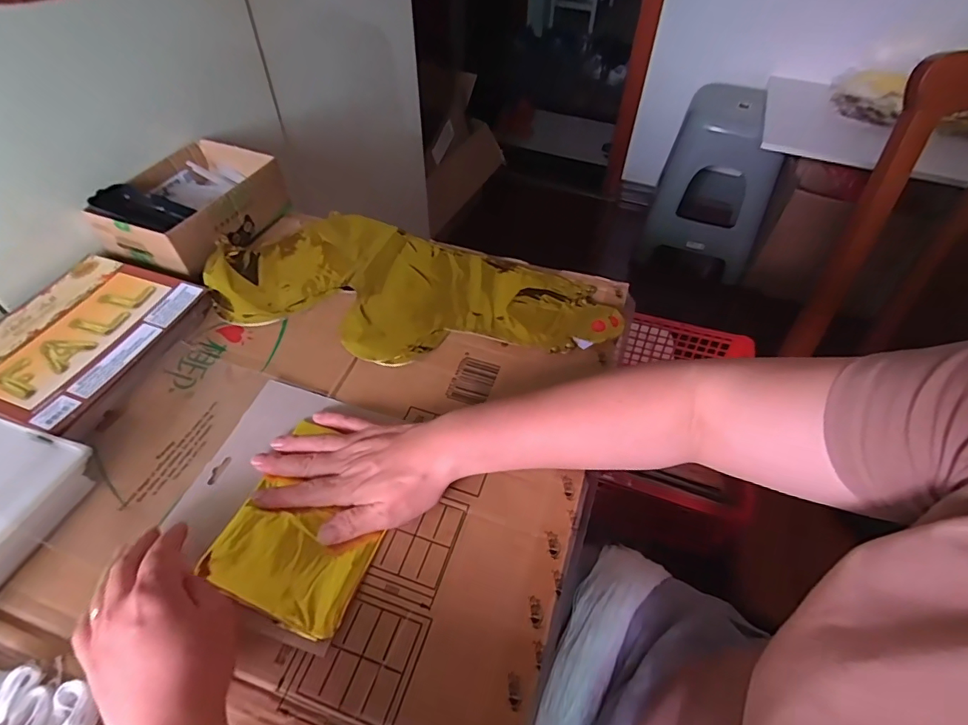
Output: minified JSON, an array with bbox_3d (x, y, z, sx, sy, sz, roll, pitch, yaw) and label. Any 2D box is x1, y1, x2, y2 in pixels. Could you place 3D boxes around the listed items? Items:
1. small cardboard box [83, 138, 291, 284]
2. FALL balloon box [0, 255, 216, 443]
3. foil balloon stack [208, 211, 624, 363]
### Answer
[{"bbox_3d":[-0.347,-0.189,0.612,0.142,0.065,0.190,16,51,11],"label":"small cardboard box"},{"bbox_3d":[-0.401,-0.023,0.507,0.180,0.024,0.197,15,51,10],"label":"FALL balloon box"},{"bbox_3d":[-0.080,-0.080,0.565,0.429,0.013,0.202,19,52,13],"label":"foil balloon stack"}]

